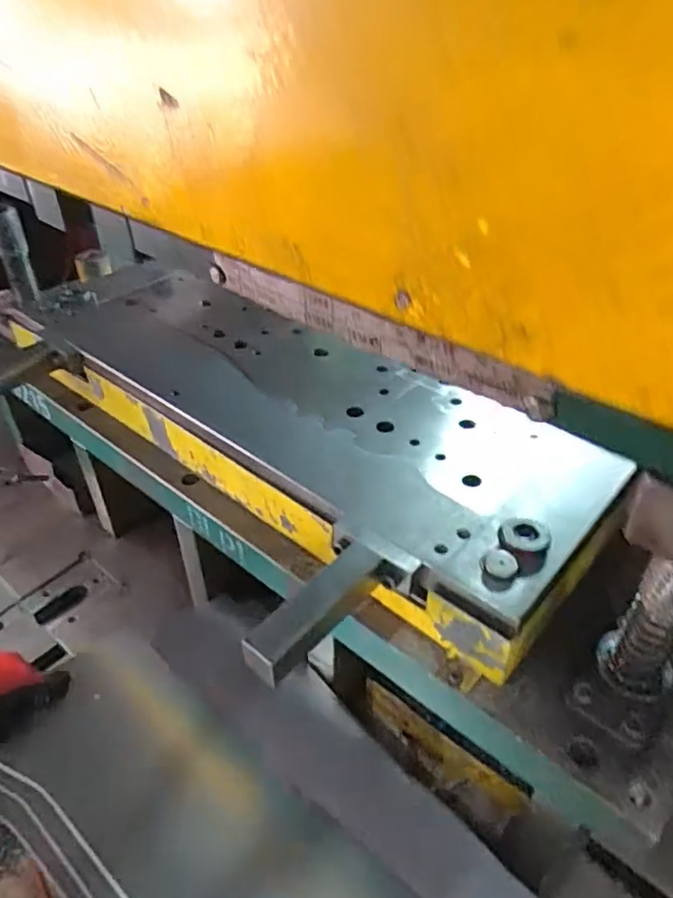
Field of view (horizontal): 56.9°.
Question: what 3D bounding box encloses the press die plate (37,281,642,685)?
[{"bbox_3d":[-0.063,-0.047,0.727,0.723,0.115,0.271,28,46,31],"label":"press die plate"}]

